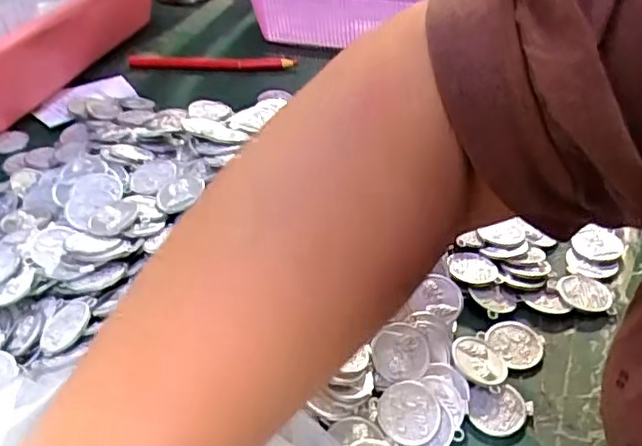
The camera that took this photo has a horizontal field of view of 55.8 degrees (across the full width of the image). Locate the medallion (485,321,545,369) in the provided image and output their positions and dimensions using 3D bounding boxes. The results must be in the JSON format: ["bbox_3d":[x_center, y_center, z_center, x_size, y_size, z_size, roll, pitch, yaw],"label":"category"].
[{"bbox_3d":[0.106,0.063,0.324,0.027,0.004,0.028,0,42,0],"label":"medallion"}]

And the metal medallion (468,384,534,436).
[{"bbox_3d":[0.087,0.090,0.293,0.031,0.005,0.023,-5,42,-5],"label":"metal medallion"}]

